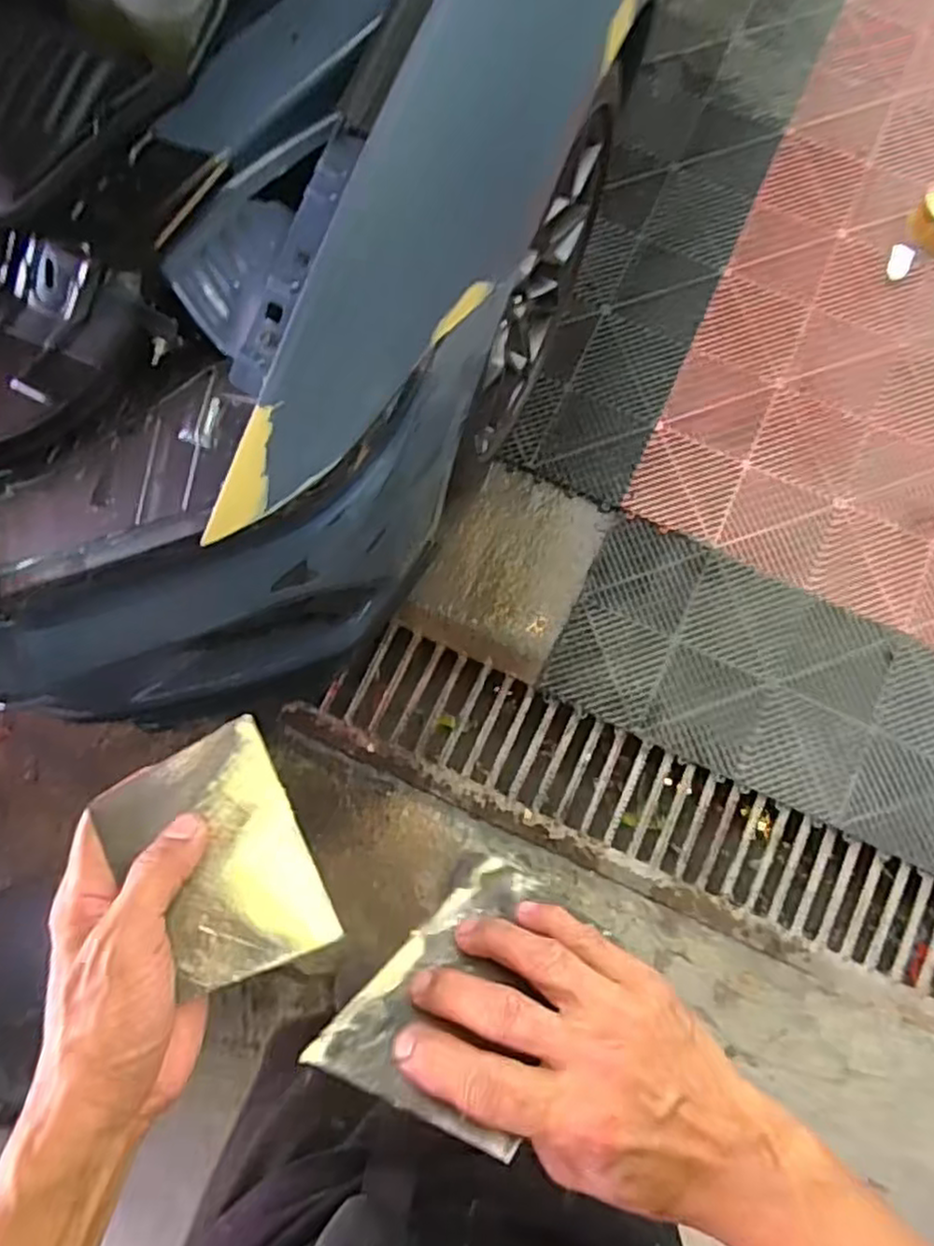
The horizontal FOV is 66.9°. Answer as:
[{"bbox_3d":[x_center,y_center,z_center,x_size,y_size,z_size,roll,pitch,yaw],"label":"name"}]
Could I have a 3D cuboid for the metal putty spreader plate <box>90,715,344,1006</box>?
[{"bbox_3d":[-0.123,0.117,0.350,0.083,0.008,0.117,-24,73,-20],"label":"metal putty spreader plate"}]

